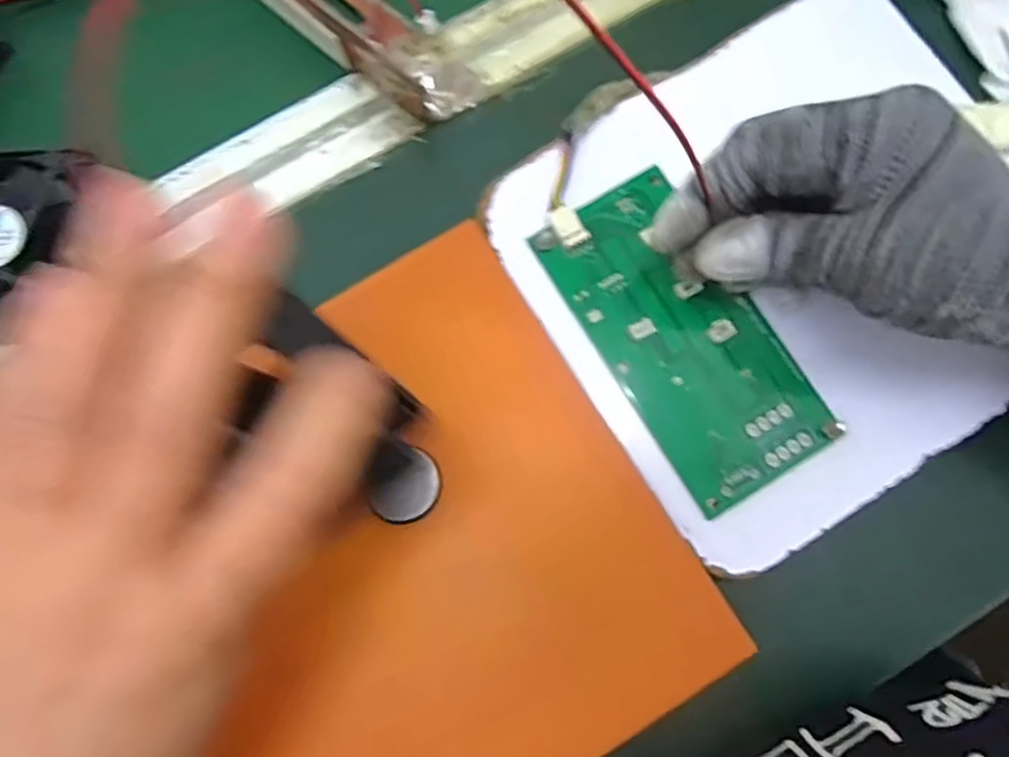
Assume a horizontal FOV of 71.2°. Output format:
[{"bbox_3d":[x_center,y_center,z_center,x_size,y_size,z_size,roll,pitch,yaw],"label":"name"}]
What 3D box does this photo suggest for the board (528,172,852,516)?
[{"bbox_3d":[0.071,-0.018,0.284,0.065,0.008,0.133,-34,81,-6],"label":"board"}]

